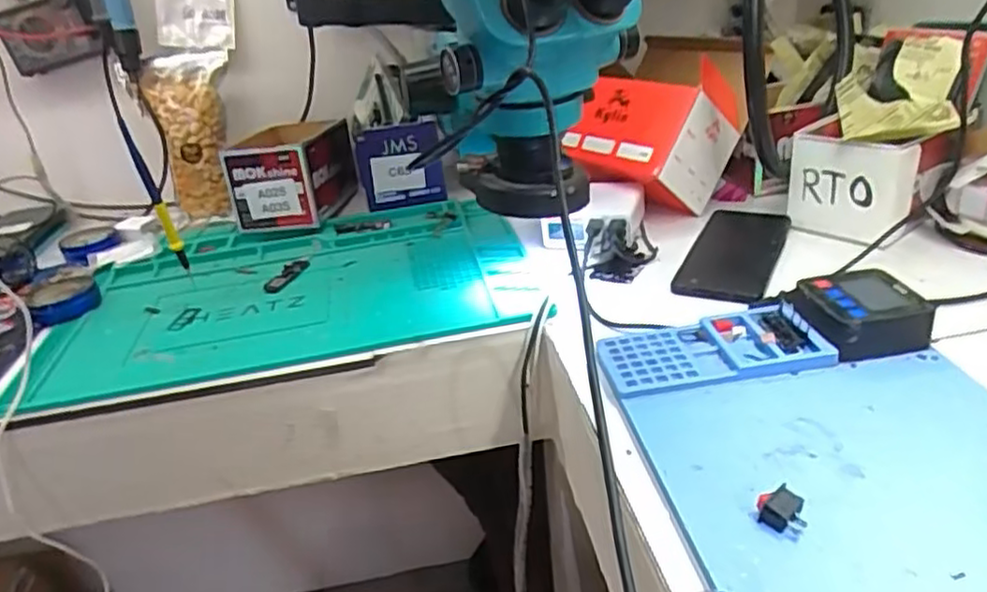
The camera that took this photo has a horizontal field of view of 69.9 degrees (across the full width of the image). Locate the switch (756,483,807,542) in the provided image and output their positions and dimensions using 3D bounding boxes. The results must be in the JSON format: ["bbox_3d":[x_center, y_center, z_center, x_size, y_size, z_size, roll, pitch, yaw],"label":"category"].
[{"bbox_3d":[0.147,0.109,0.360,0.023,0.015,0.020,16,35,37],"label":"switch"}]

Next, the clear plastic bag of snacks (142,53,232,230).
[{"bbox_3d":[-0.361,-0.196,0.850,0.090,0.212,0.062,-10,-8,-6],"label":"clear plastic bag of snacks"}]

